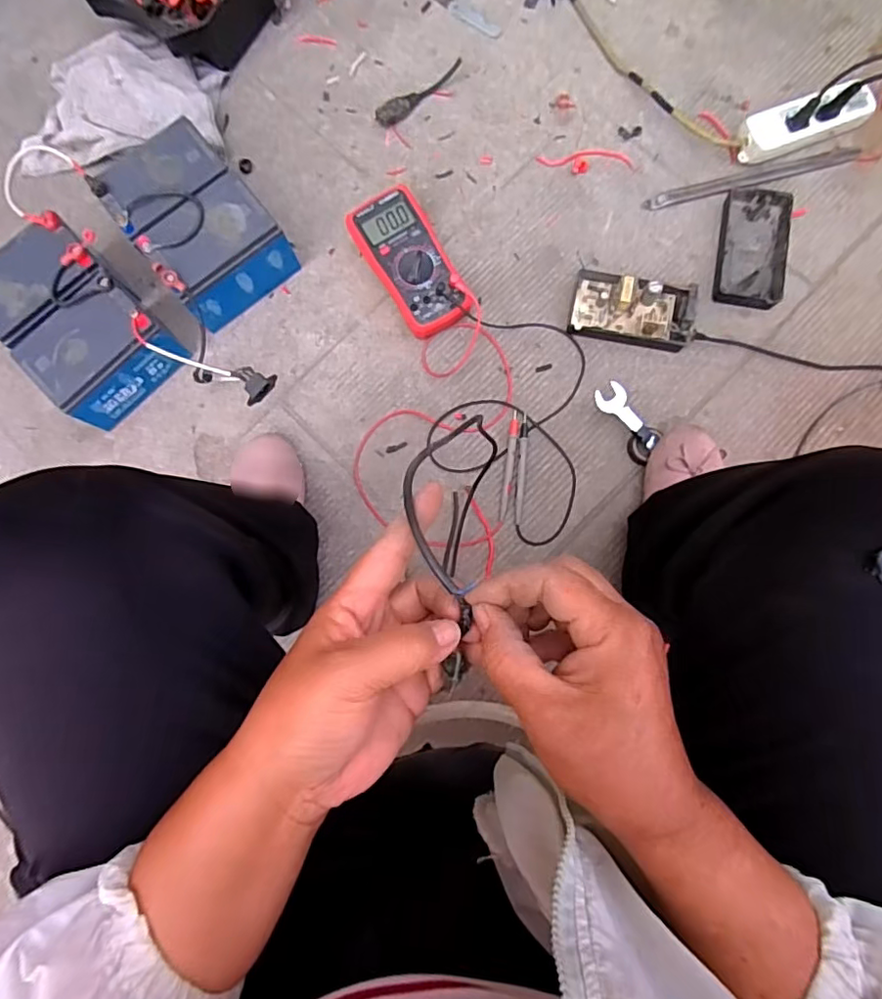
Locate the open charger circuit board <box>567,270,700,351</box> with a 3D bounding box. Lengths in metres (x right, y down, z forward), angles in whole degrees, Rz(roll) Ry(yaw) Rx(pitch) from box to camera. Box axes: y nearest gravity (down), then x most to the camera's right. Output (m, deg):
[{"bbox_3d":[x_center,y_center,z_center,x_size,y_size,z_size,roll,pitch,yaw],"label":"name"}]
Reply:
[{"bbox_3d":[0.243,-0.243,0.725,0.150,0.046,0.079,12,83,6],"label":"open charger circuit board"}]

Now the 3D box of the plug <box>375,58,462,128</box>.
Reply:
[{"bbox_3d":[-0.028,-0.570,0.799,0.145,0.018,0.029,-35,81,-1],"label":"plug"}]

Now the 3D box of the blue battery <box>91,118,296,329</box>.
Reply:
[{"bbox_3d":[-0.313,-0.355,0.741,0.141,0.101,0.212,-40,81,-2],"label":"blue battery"}]

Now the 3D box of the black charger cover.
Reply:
[{"bbox_3d":[0.406,-0.326,0.743,0.084,0.025,0.151,8,83,5],"label":"black charger cover"}]

